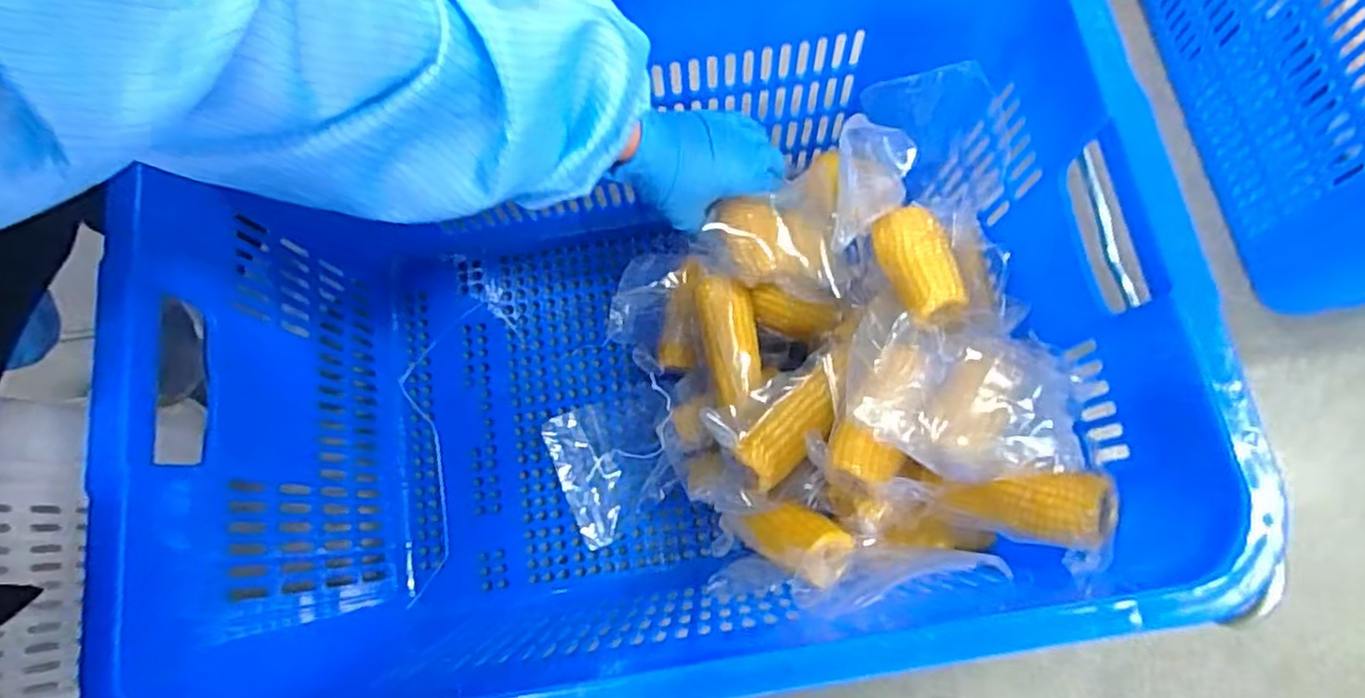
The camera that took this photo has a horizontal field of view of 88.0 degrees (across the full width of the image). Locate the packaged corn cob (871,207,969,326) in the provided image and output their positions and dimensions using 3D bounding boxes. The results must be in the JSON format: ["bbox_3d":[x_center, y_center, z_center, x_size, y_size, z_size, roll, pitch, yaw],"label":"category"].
[{"bbox_3d":[0.168,-0.065,0.505,0.044,0.039,0.094,-15,56,-3],"label":"packaged corn cob"}]

